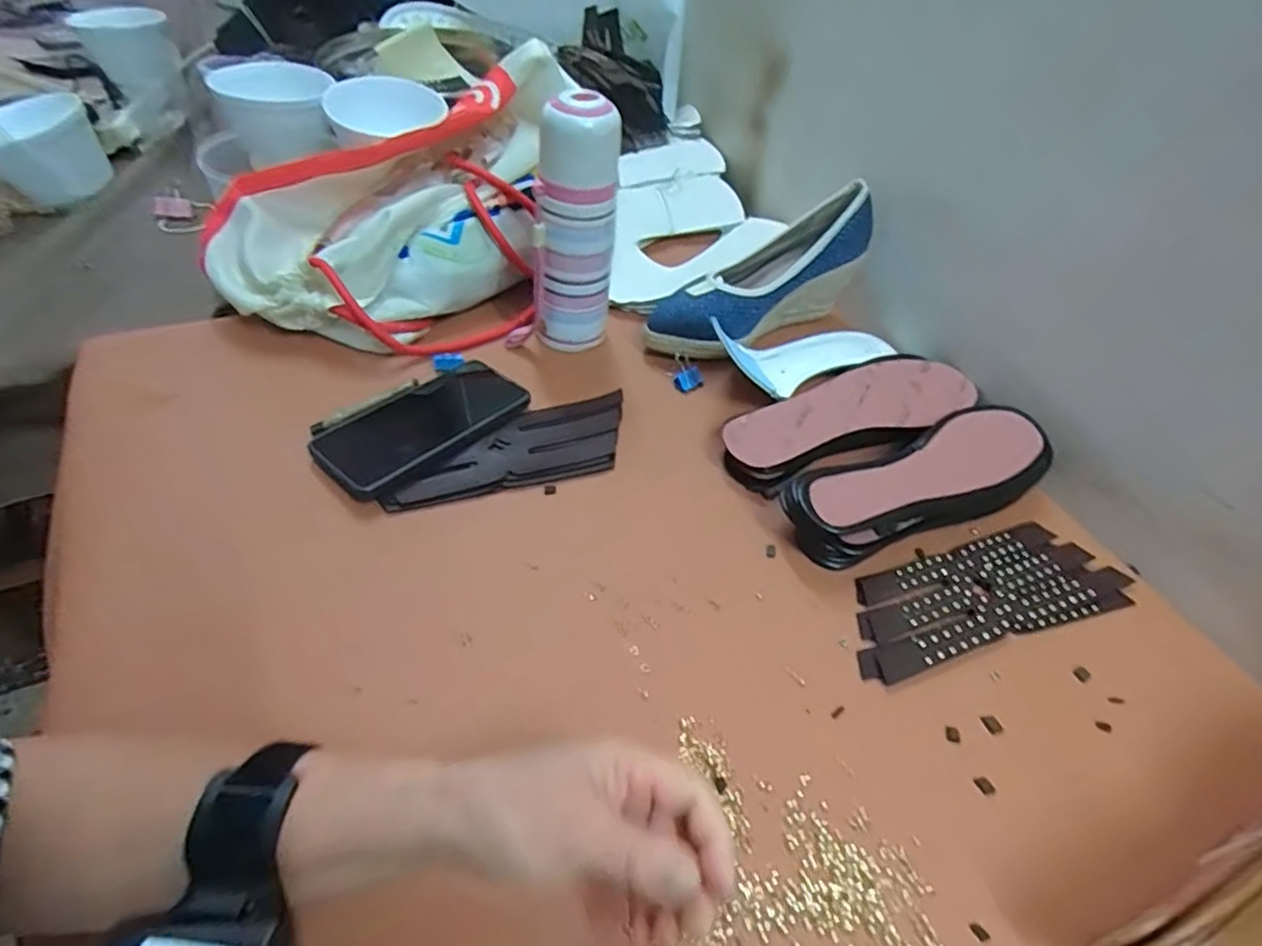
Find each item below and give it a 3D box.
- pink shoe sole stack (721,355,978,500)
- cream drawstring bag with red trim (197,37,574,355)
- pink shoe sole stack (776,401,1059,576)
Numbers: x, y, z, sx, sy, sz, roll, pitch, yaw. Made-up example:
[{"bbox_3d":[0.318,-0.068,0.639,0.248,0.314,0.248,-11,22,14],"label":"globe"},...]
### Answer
[{"bbox_3d":[0.190,-0.047,0.557,0.240,0.028,0.082,-20,54,-21],"label":"pink shoe sole stack"},{"bbox_3d":[-0.224,-0.255,0.611,0.301,0.163,0.242,5,49,-2],"label":"cream drawstring bag with red trim"},{"bbox_3d":[0.219,0.011,0.494,0.217,0.051,0.068,-18,54,-20],"label":"pink shoe sole stack"}]

